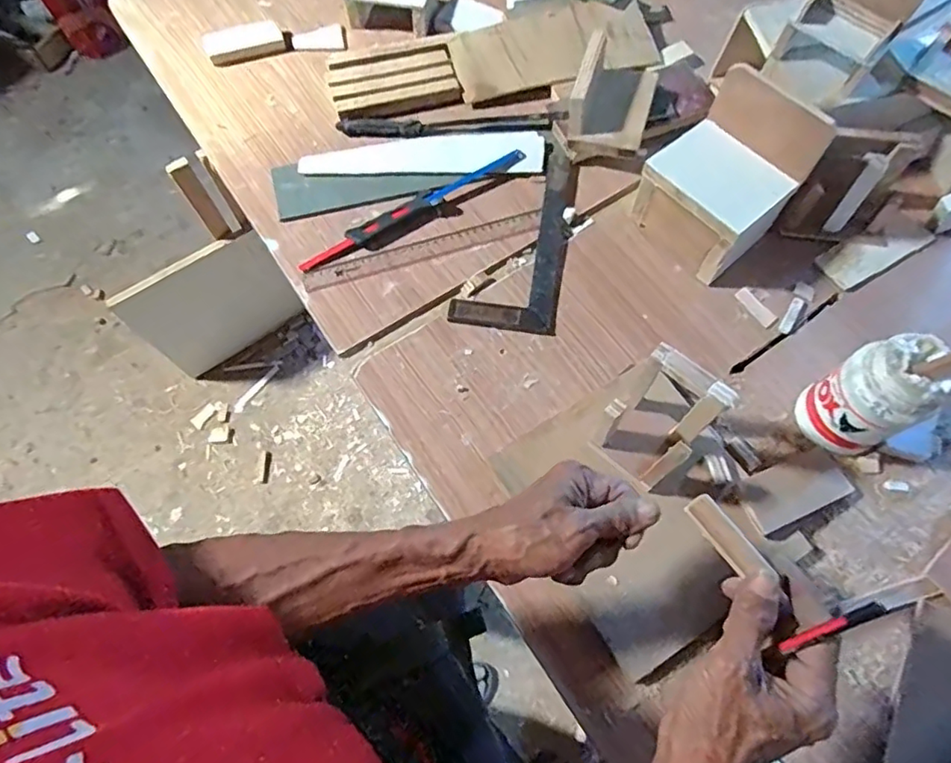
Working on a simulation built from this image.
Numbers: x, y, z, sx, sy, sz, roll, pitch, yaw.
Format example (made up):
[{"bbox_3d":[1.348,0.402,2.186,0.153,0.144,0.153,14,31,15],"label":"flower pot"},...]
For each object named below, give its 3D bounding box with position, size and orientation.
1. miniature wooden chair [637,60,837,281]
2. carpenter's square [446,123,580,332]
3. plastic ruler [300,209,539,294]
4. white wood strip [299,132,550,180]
[{"bbox_3d":[0.270,-0.220,0.631,0.138,0.135,0.132,-42,73,-14],"label":"miniature wooden chair"},{"bbox_3d":[0.056,-0.187,0.689,0.116,0.010,0.282,11,69,5],"label":"carpenter's square"},{"bbox_3d":[-0.060,-0.156,0.682,0.286,0.006,0.027,-17,72,-6],"label":"plastic ruler"},{"bbox_3d":[-0.066,-0.291,0.728,0.299,0.005,0.069,-2,68,0],"label":"white wood strip"}]

